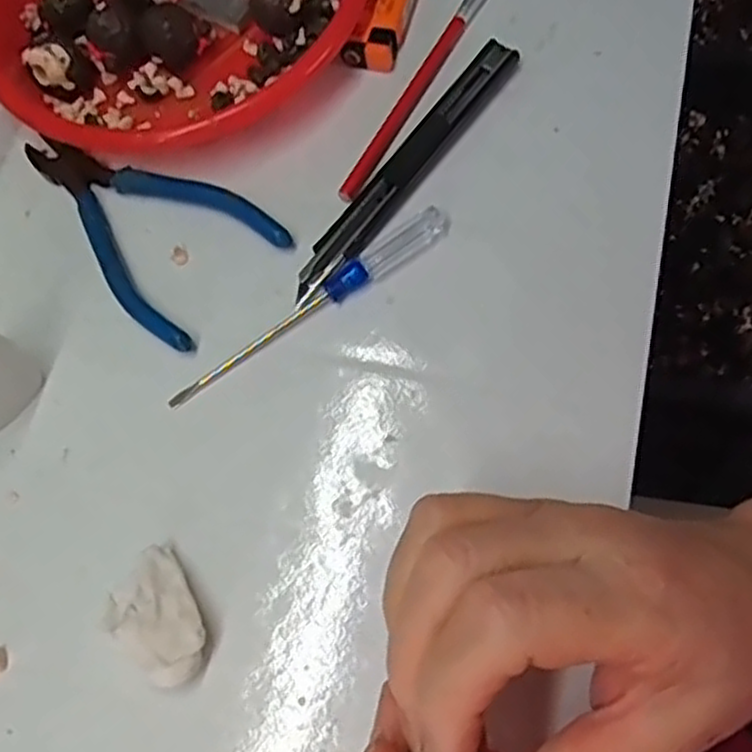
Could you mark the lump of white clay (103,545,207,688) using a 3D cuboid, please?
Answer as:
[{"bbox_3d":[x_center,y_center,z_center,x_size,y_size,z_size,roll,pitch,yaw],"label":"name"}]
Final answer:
[{"bbox_3d":[-0.072,0.082,0.262,0.040,0.011,0.030,40,78,20],"label":"lump of white clay"}]

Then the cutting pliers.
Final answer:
[{"bbox_3d":[-0.101,-0.068,0.322,0.121,0.014,0.064,37,77,19],"label":"cutting pliers"}]

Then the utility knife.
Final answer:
[{"bbox_3d":[0.012,-0.085,0.314,0.018,0.014,0.135,34,76,19],"label":"utility knife"}]

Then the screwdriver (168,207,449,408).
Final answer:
[{"bbox_3d":[-0.024,-0.028,0.296,0.126,0.012,0.011,-37,68,-8],"label":"screwdriver"}]

